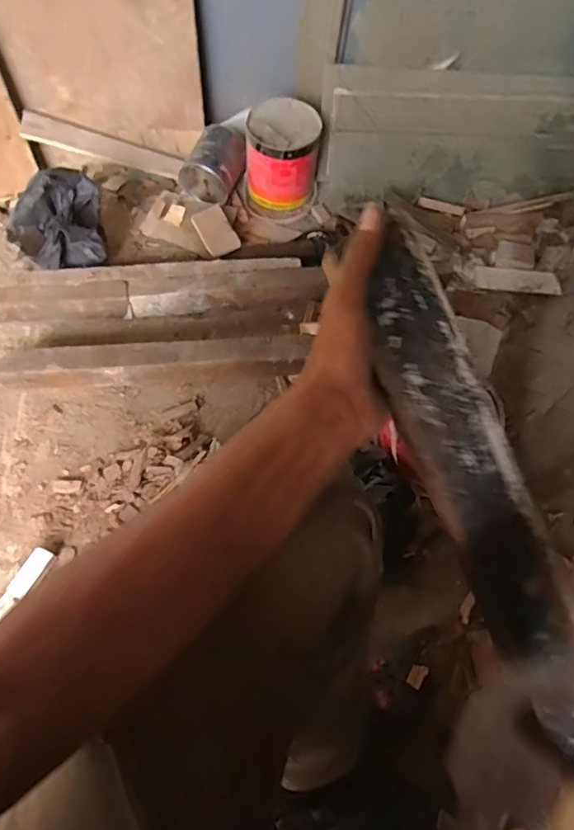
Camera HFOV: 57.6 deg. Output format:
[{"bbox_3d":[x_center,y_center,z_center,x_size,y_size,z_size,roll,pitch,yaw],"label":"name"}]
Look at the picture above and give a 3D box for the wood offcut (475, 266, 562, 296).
[{"bbox_3d":[0.486,-0.285,1.100,0.174,0.011,0.063,6,61,-2],"label":"wood offcut"}]

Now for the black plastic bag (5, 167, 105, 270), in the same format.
[{"bbox_3d":[-0.395,-0.334,0.909,0.144,0.149,0.105,-7,62,-9],"label":"black plastic bag"}]

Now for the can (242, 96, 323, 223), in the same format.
[{"bbox_3d":[-0.012,-0.538,1.113,0.150,0.192,0.155,2,61,-4],"label":"can"}]

